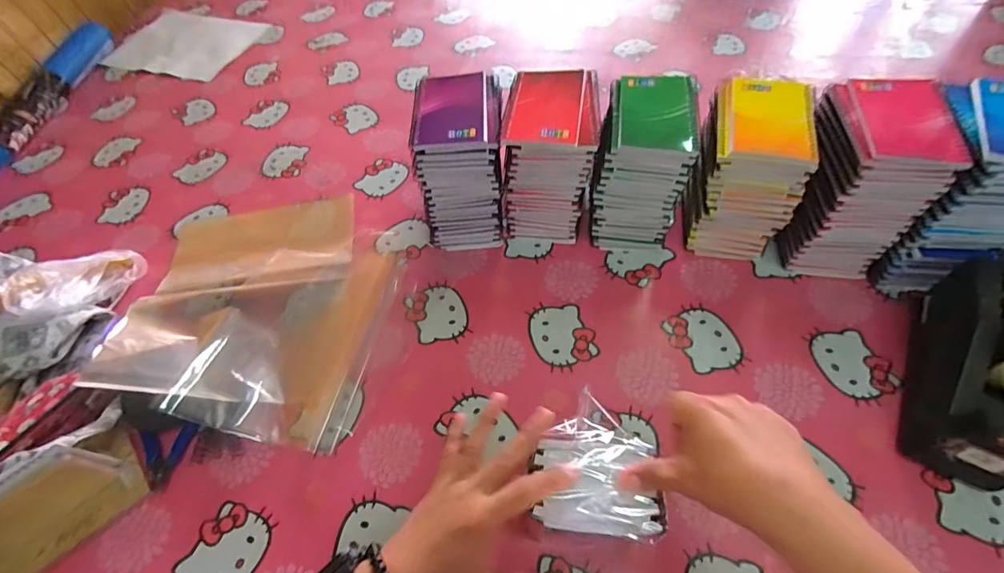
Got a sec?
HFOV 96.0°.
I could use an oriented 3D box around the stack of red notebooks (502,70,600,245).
[{"bbox_3d":[0.059,-0.157,0.579,0.100,0.178,0.122,2,56,5],"label":"stack of red notebooks"}]

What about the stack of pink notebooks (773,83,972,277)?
[{"bbox_3d":[0.403,-0.119,0.524,0.102,0.183,0.133,6,57,8],"label":"stack of pink notebooks"}]

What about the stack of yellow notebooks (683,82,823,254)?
[{"bbox_3d":[0.291,-0.135,0.552,0.102,0.170,0.123,10,58,11],"label":"stack of yellow notebooks"}]

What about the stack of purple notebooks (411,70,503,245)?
[{"bbox_3d":[-0.048,-0.156,0.588,0.097,0.175,0.128,-2,56,3],"label":"stack of purple notebooks"}]

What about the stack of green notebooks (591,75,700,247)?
[{"bbox_3d":[0.171,-0.149,0.571,0.098,0.172,0.126,7,57,9],"label":"stack of green notebooks"}]

